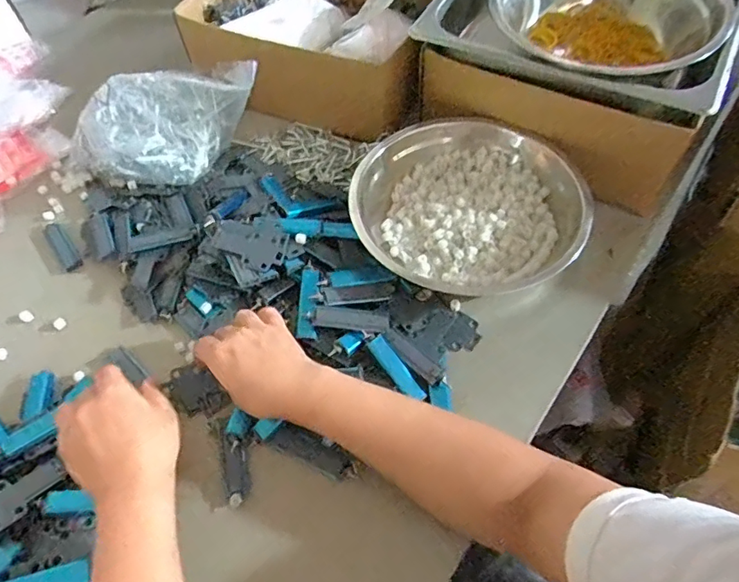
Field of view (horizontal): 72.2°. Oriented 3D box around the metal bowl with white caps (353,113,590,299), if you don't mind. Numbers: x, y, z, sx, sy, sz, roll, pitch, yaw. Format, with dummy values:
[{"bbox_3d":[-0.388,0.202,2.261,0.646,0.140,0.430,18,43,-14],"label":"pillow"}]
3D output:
[{"bbox_3d":[0.107,-0.097,0.572,0.246,0.062,0.239,-1,58,2],"label":"metal bowl with white caps"}]

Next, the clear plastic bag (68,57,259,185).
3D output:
[{"bbox_3d":[-0.272,-0.223,0.662,0.222,0.085,0.169,-38,63,-19],"label":"clear plastic bag"}]

